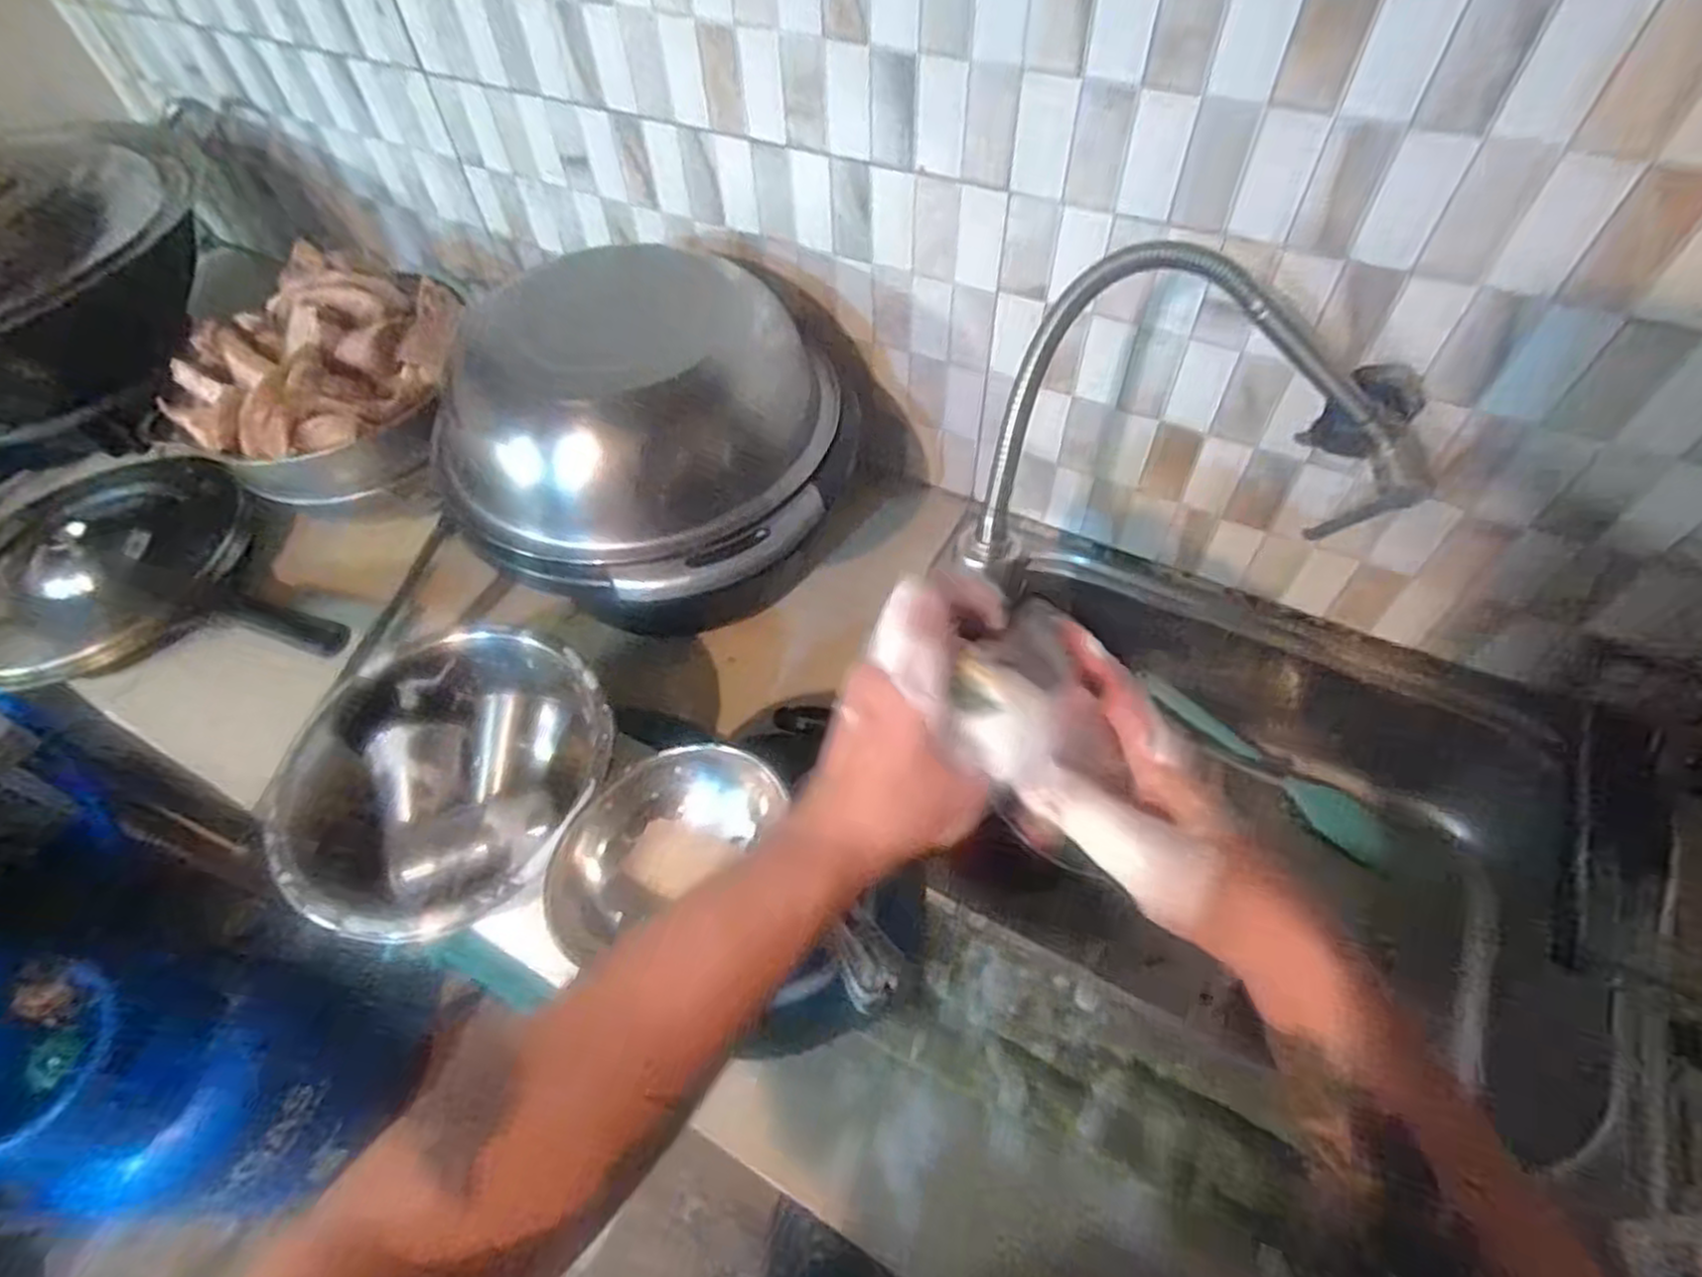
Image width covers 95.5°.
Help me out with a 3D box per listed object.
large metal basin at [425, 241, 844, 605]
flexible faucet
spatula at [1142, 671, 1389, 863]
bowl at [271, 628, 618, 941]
[{"bbox_3d":[-0.166,-0.179,0.624,0.284,0.137,0.284,-2,54,3],"label":"large metal basin"},{"bbox_3d":[0.242,-0.127,0.506,0.335,0.209,0.103,-3,53,-14],"label":"flexible faucet"},{"bbox_3d":[0.402,0.117,0.758,0.044,0.035,0.254,-37,60,-20],"label":"spatula"},{"bbox_3d":[-0.291,0.122,0.601,0.231,0.131,0.222,-2,54,3],"label":"bowl"}]

